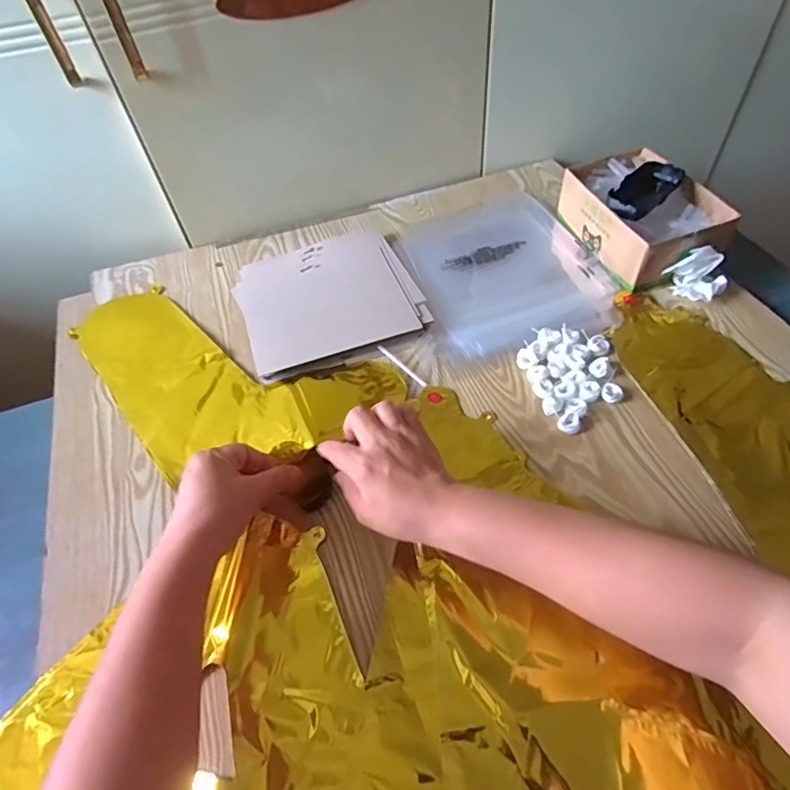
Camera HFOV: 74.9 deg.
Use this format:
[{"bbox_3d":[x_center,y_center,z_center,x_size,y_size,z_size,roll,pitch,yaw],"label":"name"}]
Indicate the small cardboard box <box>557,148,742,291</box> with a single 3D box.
[{"bbox_3d":[0.305,-0.229,0.645,0.131,0.072,0.193,-18,53,-9],"label":"small cardboard box"}]

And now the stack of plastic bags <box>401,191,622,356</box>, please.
[{"bbox_3d":[0.136,-0.169,0.664,0.220,0.018,0.265,-14,53,-6],"label":"stack of plastic bags"}]

